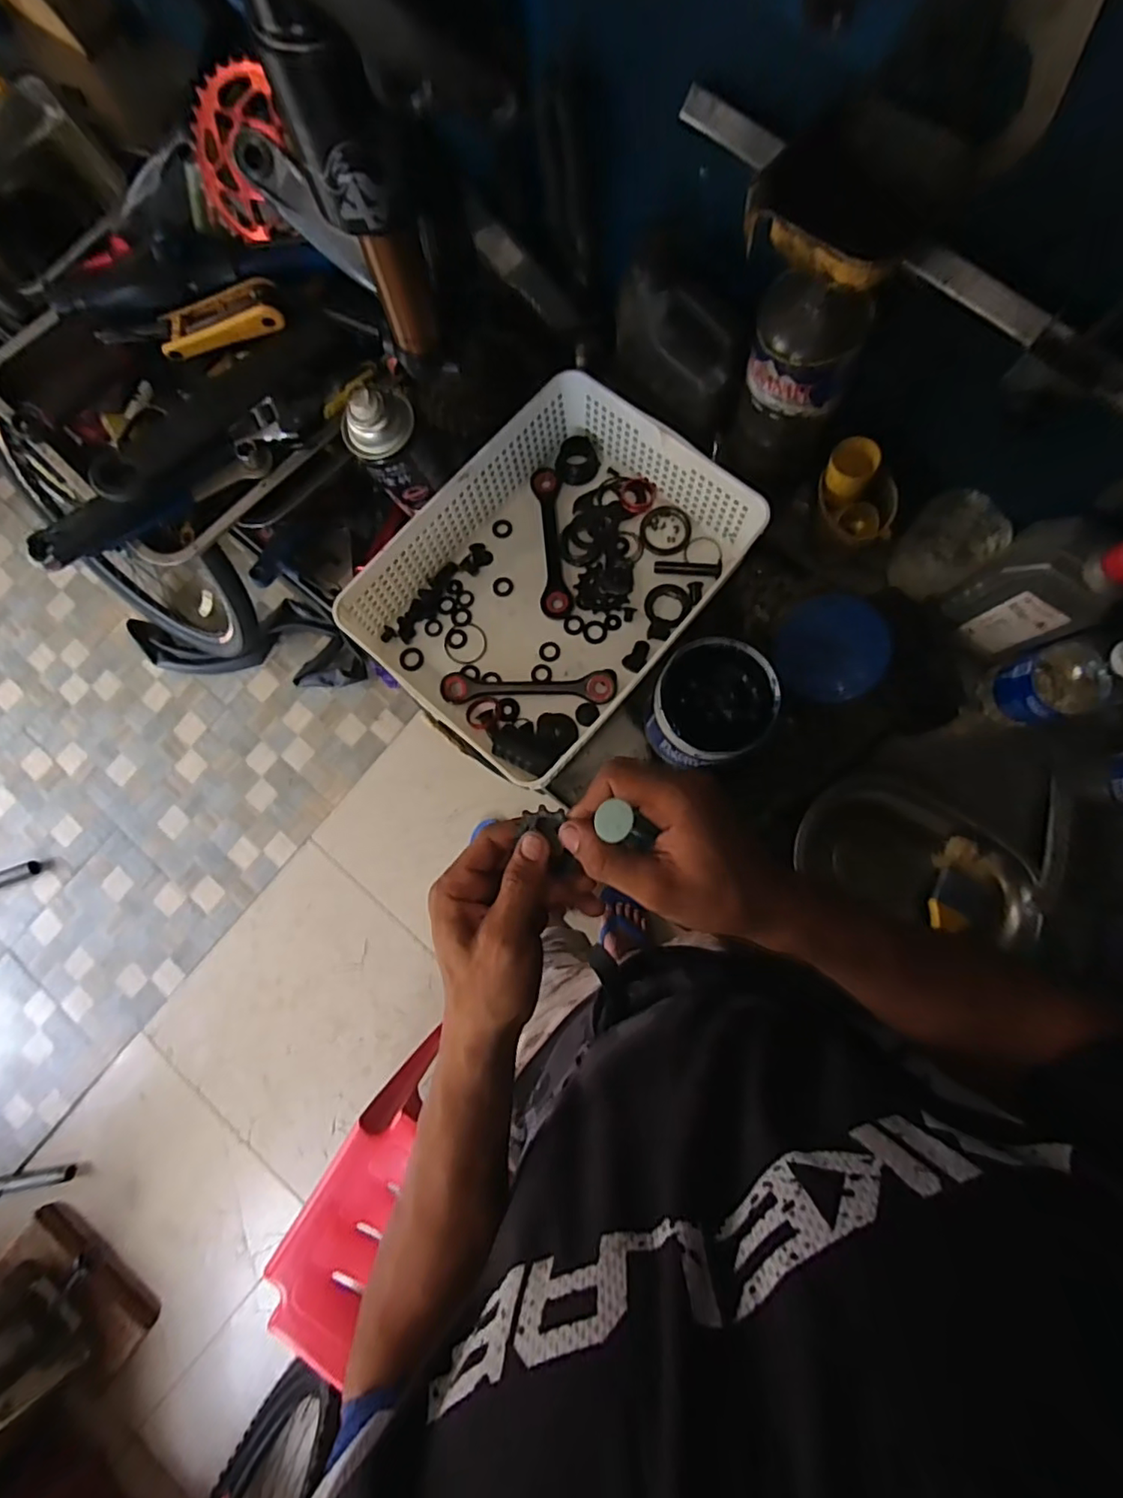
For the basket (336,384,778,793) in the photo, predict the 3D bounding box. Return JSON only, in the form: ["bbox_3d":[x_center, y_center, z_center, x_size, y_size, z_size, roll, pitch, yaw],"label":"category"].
[{"bbox_3d":[-0.006,-0.155,0.561,0.247,0.086,0.325,40,84,6],"label":"basket"}]

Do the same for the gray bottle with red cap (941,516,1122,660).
[{"bbox_3d":[0.378,-0.124,0.484,0.044,0.162,0.082,-33,82,-4],"label":"gray bottle with red cap"}]

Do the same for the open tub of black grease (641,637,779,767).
[{"bbox_3d":[0.129,-0.039,0.537,0.102,0.087,0.093,0,82,1],"label":"open tub of black grease"}]

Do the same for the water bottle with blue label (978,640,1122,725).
[{"bbox_3d":[0.420,-0.060,0.489,0.057,0.148,0.058,-1,82,4],"label":"water bottle with blue label"}]

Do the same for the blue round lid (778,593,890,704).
[{"bbox_3d":[0.261,-0.097,0.579,0.099,0.009,0.100,-1,88,17],"label":"blue round lid"}]

